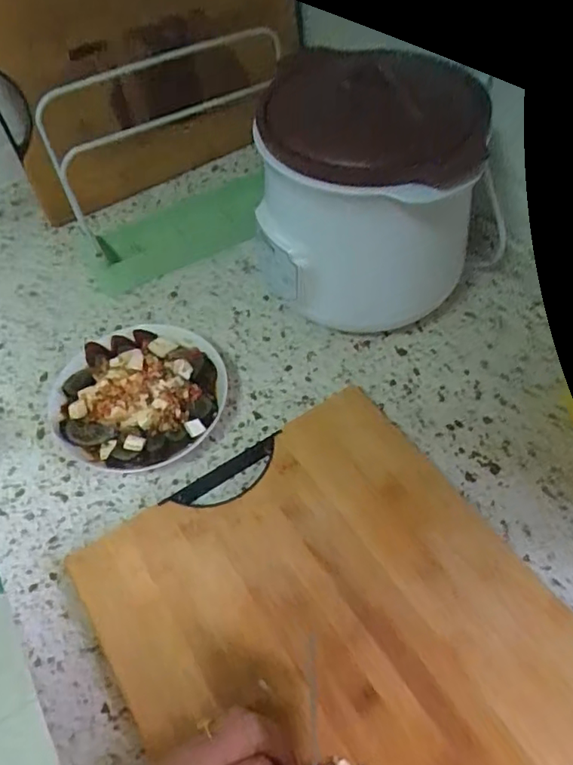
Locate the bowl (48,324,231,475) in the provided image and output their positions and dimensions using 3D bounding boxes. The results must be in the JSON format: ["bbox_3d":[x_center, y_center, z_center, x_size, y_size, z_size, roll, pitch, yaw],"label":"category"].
[{"bbox_3d":[-0.145,0.008,0.556,0.169,0.045,0.159,-2,54,3],"label":"bowl"}]

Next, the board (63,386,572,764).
[{"bbox_3d":[0.052,0.207,0.404,0.289,0.033,0.397,-31,57,-16],"label":"board"}]

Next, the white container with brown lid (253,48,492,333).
[{"bbox_3d":[0.065,-0.166,0.561,0.177,0.217,0.165,-7,54,0],"label":"white container with brown lid"}]

